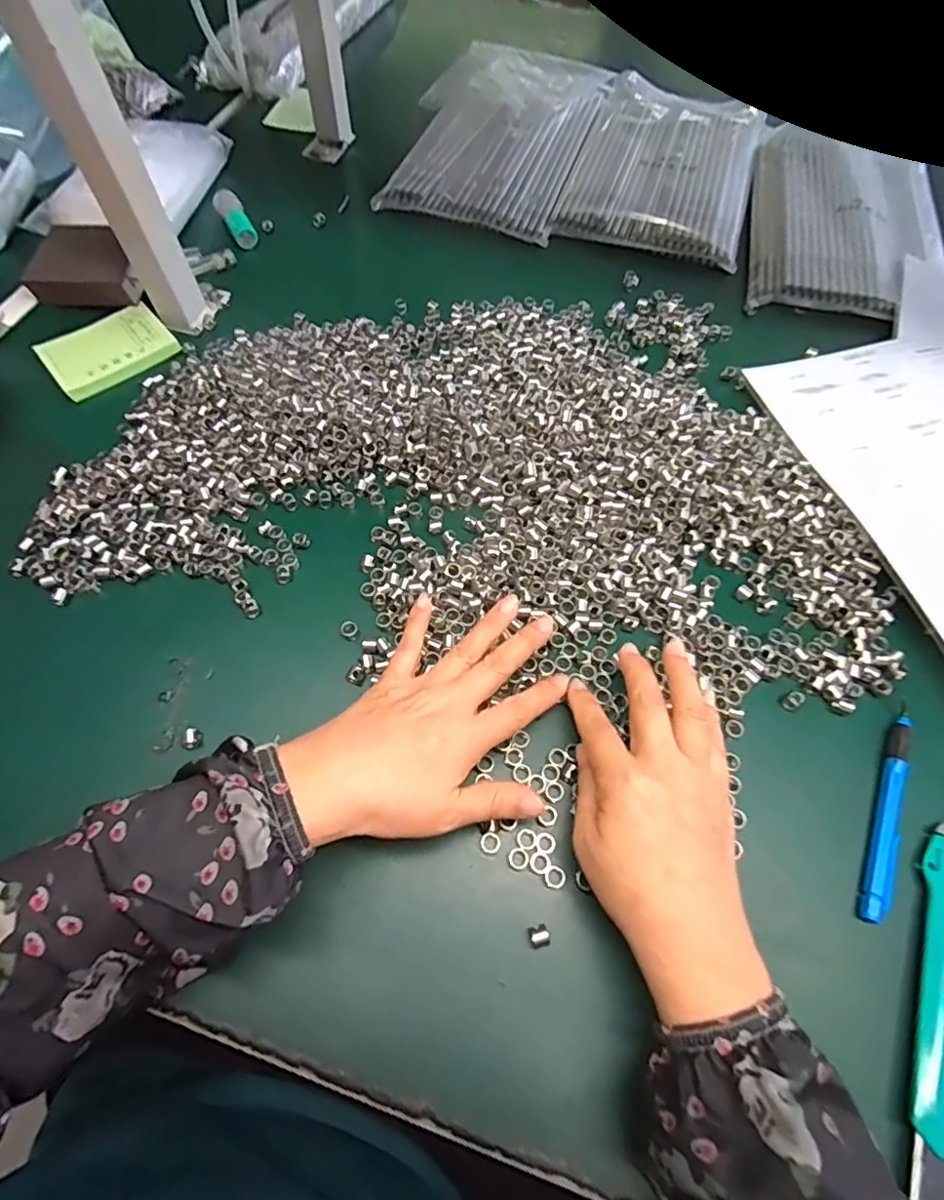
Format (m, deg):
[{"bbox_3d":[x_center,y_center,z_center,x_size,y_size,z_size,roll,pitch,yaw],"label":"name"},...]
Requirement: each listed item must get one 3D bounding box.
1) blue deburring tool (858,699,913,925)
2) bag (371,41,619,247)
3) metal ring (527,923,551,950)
[{"bbox_3d":[0.229,0.115,0.312,0.012,0.007,0.120,25,65,11],"label":"blue deburring tool"},{"bbox_3d":[0.027,-0.530,0.633,0.206,0.022,0.321,16,64,7],"label":"bag"},{"bbox_3d":[0.034,0.168,0.284,0.010,0.005,0.010,-15,64,-9],"label":"metal ring"}]

